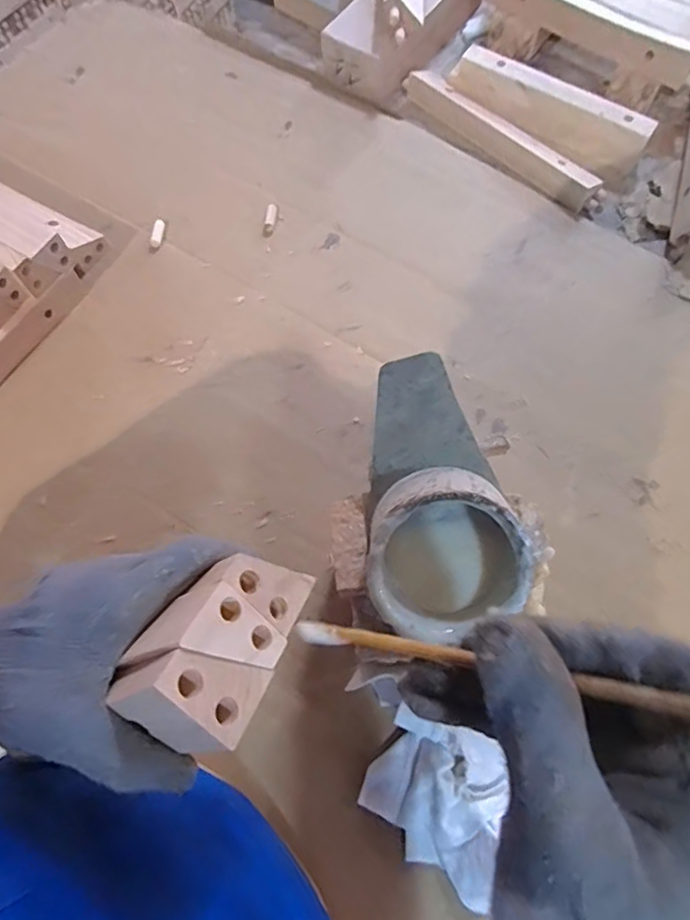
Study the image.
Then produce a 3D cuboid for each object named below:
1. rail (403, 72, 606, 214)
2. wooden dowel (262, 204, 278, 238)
[{"bbox_3d":[0.176,-0.362,0.629,0.035,0.025,0.263,-43,74,-13],"label":"rail"},{"bbox_3d":[-0.079,-0.255,0.599,0.012,0.007,0.041,7,70,5],"label":"wooden dowel"}]

